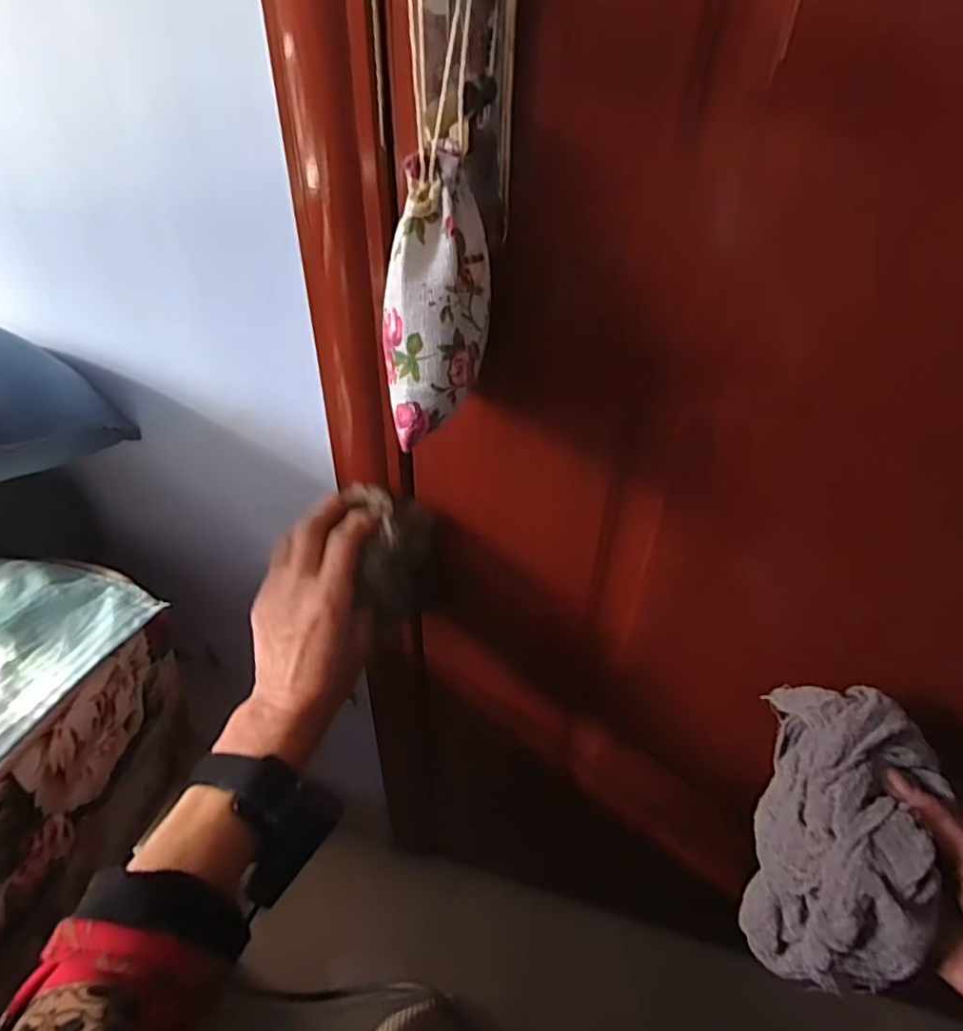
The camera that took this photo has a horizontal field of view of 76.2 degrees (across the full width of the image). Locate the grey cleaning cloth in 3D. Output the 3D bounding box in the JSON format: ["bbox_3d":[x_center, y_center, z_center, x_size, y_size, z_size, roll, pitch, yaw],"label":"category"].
[{"bbox_3d":[0.213,0.184,0.371,0.089,0.099,0.145,18,42,18],"label":"grey cleaning cloth"}]

